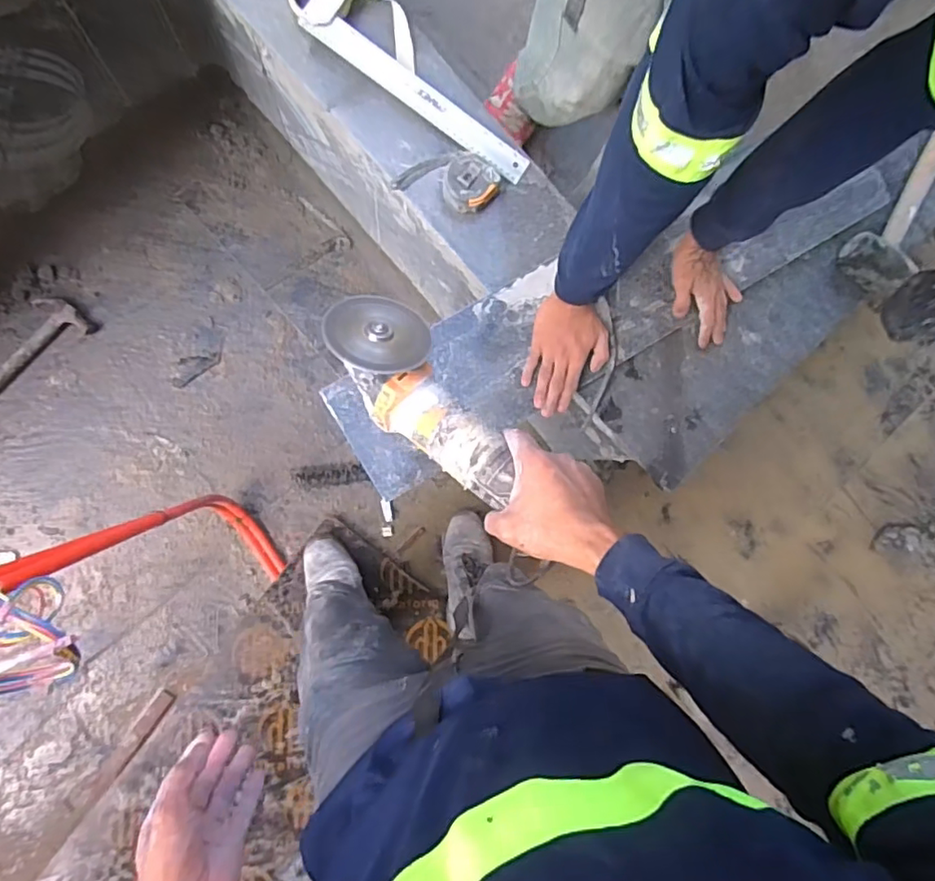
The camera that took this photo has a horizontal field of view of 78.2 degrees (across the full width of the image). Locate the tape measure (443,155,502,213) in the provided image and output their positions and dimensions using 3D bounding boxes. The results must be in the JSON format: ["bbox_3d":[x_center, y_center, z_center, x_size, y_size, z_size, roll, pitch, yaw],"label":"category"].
[{"bbox_3d":[0.004,-0.354,0.795,0.073,0.038,0.074,0,89,-8],"label":"tape measure"}]

